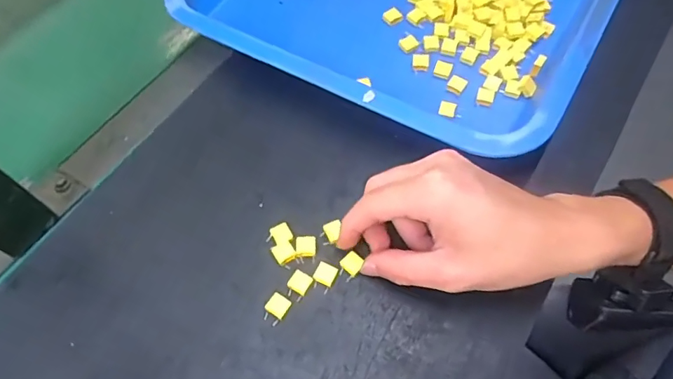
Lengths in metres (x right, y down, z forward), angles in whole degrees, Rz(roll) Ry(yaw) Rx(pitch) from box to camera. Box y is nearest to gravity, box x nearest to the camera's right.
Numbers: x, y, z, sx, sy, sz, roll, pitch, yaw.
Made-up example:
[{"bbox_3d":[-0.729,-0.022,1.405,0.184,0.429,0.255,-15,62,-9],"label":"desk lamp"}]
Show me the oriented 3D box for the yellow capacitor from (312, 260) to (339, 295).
[{"bbox_3d":[-0.009,0.058,0.324,0.014,0.005,0.018,24,63,15],"label":"yellow capacitor"}]

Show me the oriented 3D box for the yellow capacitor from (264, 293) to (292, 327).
[{"bbox_3d":[-0.039,0.077,0.315,0.014,0.004,0.018,31,65,18],"label":"yellow capacitor"}]

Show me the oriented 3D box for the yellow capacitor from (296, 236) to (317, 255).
[{"bbox_3d":[-0.021,0.038,0.334,0.014,0.004,0.013,-3,59,0],"label":"yellow capacitor"}]

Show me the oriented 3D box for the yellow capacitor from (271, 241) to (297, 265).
[{"bbox_3d":[-0.036,0.042,0.333,0.013,0.004,0.014,-28,63,-14],"label":"yellow capacitor"}]

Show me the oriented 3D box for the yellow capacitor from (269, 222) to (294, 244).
[{"bbox_3d":[-0.038,0.031,0.339,0.013,0.005,0.014,-25,62,-13],"label":"yellow capacitor"}]

